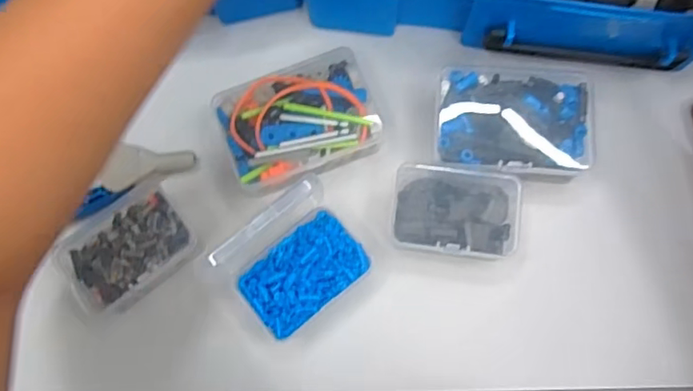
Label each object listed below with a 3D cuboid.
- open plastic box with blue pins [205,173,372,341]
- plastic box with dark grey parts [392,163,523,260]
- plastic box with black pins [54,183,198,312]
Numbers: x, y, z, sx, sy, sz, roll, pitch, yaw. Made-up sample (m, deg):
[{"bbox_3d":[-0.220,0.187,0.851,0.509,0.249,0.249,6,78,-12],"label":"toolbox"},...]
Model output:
[{"bbox_3d":[-0.032,0.042,0.348,0.084,0.043,0.067,-39,78,-8],"label":"open plastic box with blue pins"},{"bbox_3d":[0.067,0.013,0.355,0.078,0.030,0.052,5,76,3],"label":"plastic box with dark grey parts"},{"bbox_3d":[-0.134,0.034,0.355,0.074,0.032,0.056,-29,77,-6],"label":"plastic box with black pins"}]

